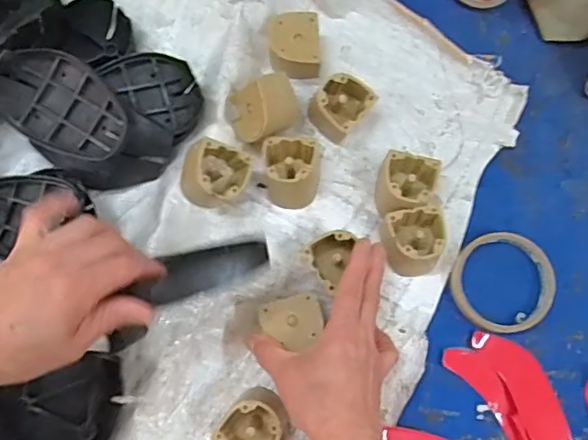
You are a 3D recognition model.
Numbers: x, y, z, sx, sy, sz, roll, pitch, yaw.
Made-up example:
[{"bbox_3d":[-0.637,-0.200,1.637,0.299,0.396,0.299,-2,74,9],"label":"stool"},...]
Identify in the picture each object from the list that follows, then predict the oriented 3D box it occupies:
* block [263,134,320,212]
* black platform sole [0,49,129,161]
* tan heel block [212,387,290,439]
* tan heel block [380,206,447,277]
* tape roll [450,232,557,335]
[{"bbox_3d":[-0.002,-0.042,0.502,0.048,0.041,0.056,3,76,0],"label":"block"},{"bbox_3d":[-0.195,-0.094,0.478,0.120,0.026,0.076,31,105,6],"label":"black platform sole"},{"bbox_3d":[-0.028,0.164,0.459,0.052,0.037,0.053,31,78,7],"label":"tan heel block"},{"bbox_3d":[0.104,0.018,0.488,0.053,0.037,0.053,-11,77,-3],"label":"tan heel block"},{"bbox_3d":[0.181,0.054,0.497,0.086,0.010,0.086,0,76,0],"label":"tape roll"}]

